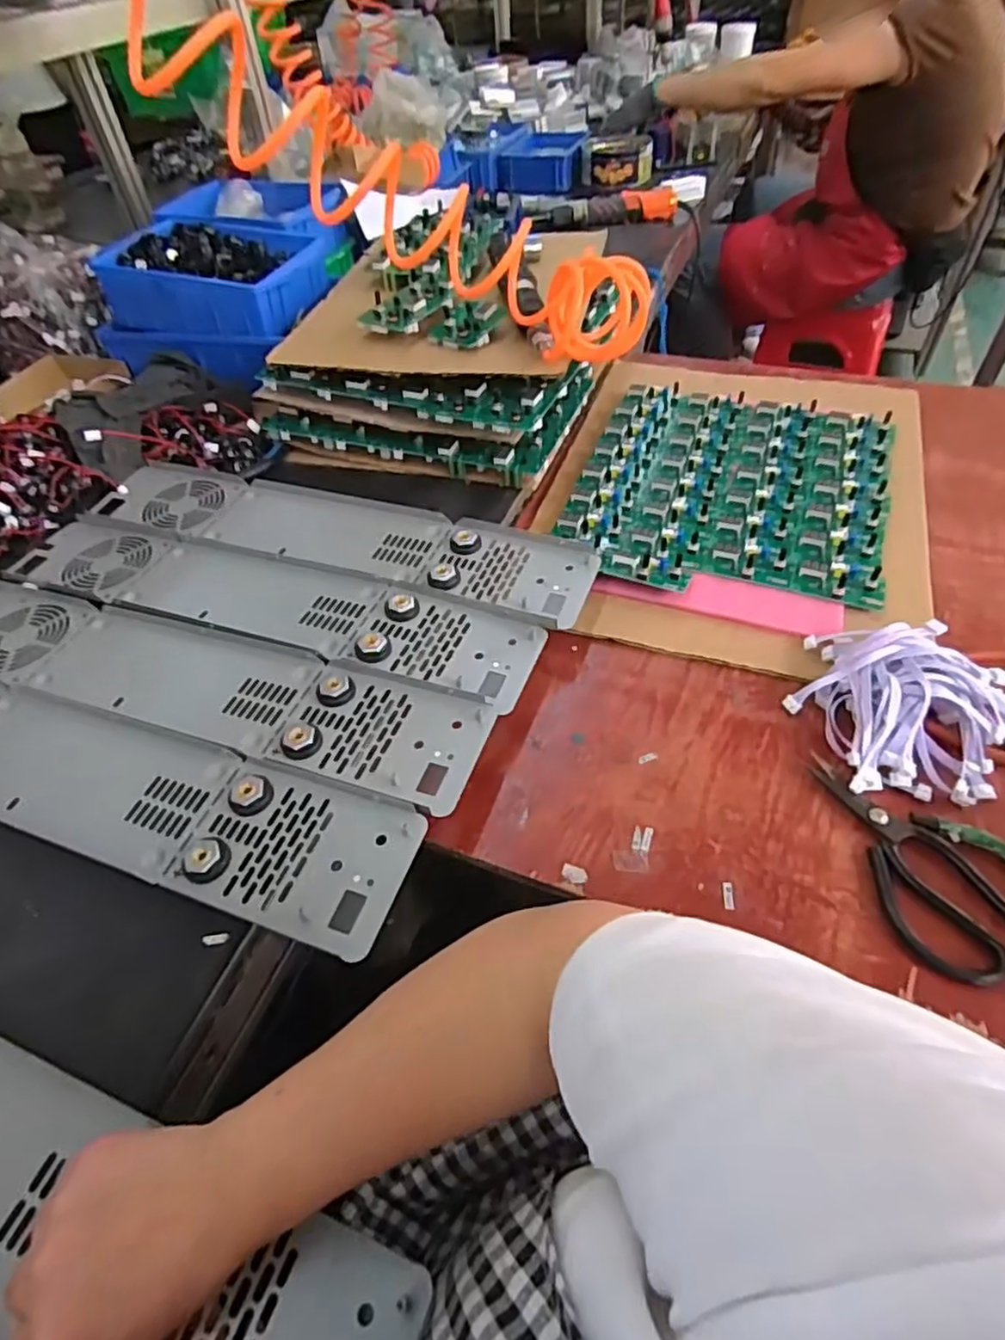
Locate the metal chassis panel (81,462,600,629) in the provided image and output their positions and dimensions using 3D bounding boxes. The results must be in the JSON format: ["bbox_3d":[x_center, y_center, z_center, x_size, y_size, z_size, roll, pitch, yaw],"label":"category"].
[{"bbox_3d":[-0.175,-0.143,0.674,0.543,0.012,0.107,15,54,17],"label":"metal chassis panel"}]

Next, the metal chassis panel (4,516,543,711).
[{"bbox_3d":[-0.229,-0.072,0.614,0.539,0.015,0.108,14,54,16],"label":"metal chassis panel"}]

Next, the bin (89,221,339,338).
[{"bbox_3d":[-0.365,-0.513,0.865,0.252,0.075,0.189,12,53,14],"label":"bin"}]

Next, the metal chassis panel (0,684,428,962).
[{"bbox_3d":[-0.314,0.075,0.496,0.539,0.013,0.100,14,54,16],"label":"metal chassis panel"}]

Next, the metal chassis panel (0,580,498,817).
[{"bbox_3d":[-0.274,-0.001,0.557,0.552,0.013,0.105,14,54,16],"label":"metal chassis panel"}]

